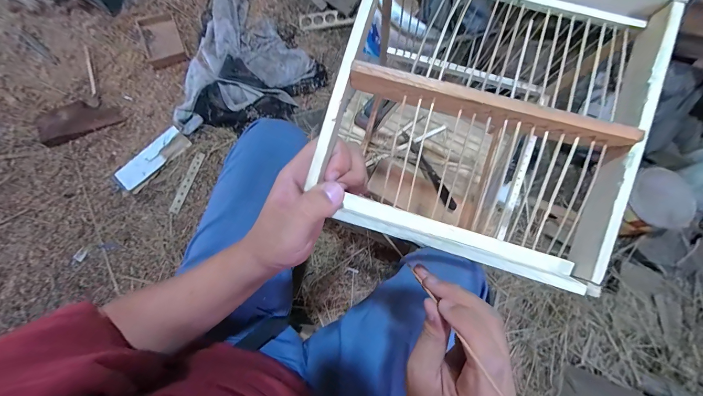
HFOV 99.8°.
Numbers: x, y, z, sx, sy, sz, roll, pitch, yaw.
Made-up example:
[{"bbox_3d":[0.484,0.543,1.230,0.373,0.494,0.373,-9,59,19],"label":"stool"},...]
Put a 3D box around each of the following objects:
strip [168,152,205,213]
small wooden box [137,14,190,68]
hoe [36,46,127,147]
[{"bbox_3d":[-0.498,-0.047,0.901,0.027,0.007,0.196,22,76,-16],"label":"strip"},{"bbox_3d":[-0.620,-0.523,0.964,0.121,0.040,0.177,-19,77,-9],"label":"small wooden box"},{"bbox_3d":[-0.885,-0.312,0.921,0.235,0.036,0.283,-33,80,-12],"label":"hoe"}]

